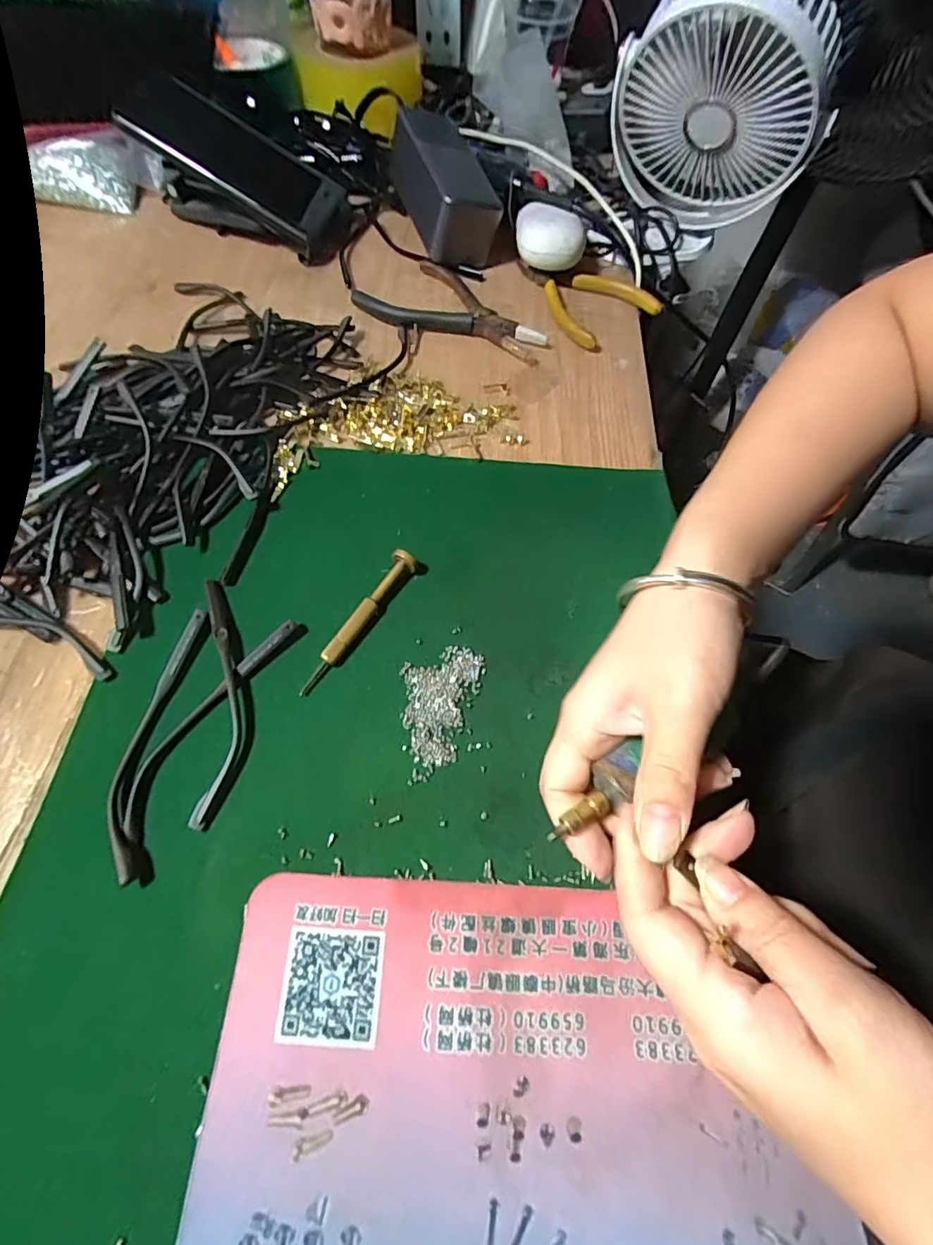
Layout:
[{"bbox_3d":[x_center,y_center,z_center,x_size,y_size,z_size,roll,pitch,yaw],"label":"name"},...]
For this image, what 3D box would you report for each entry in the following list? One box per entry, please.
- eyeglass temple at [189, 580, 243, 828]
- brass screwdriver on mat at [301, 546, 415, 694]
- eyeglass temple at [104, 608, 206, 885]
[{"bbox_3d":[-0.124,0.034,0.268,0.020,0.007,0.128,-7,62,-5],"label":"eyeglass temple"},{"bbox_3d":[-0.056,0.000,0.284,0.013,0.015,0.091,28,65,13],"label":"brass screwdriver on mat"},{"bbox_3d":[-0.151,0.053,0.256,0.019,0.009,0.129,2,62,0],"label":"eyeglass temple"}]

